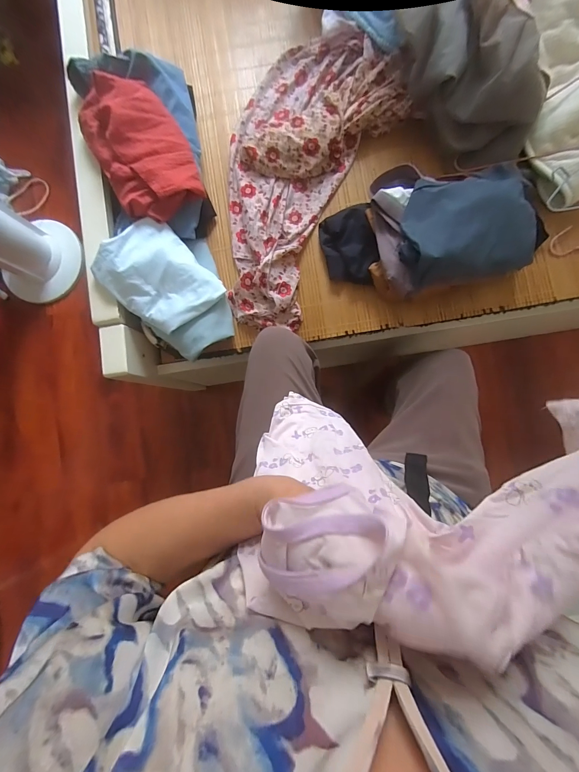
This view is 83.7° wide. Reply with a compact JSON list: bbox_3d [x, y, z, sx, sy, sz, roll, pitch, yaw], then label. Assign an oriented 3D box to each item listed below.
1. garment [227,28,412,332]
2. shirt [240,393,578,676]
[{"bbox_3d":[0.018,-0.431,0.654,0.307,0.051,0.608,20,88,5],"label":"garment"},{"bbox_3d":[0.134,0.080,0.342,0.333,0.325,0.162,-5,86,3],"label":"shirt"}]

